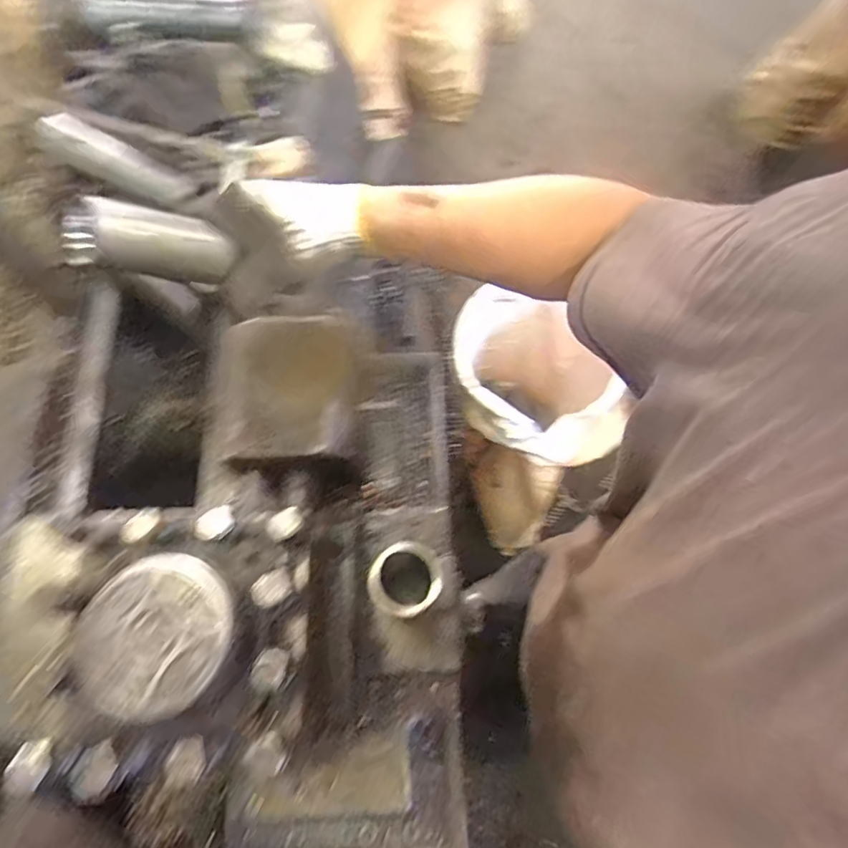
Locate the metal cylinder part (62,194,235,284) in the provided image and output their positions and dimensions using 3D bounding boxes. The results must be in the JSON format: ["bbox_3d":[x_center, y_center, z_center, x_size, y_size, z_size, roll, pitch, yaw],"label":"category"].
[{"bbox_3d":[-0.187,-0.127,0.388,0.098,0.037,0.034,5,68,-24],"label":"metal cylinder part"}]

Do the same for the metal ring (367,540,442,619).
[{"bbox_3d":[-0.012,0.102,0.371,0.047,0.006,0.044,1,69,-2],"label":"metal ring"}]

